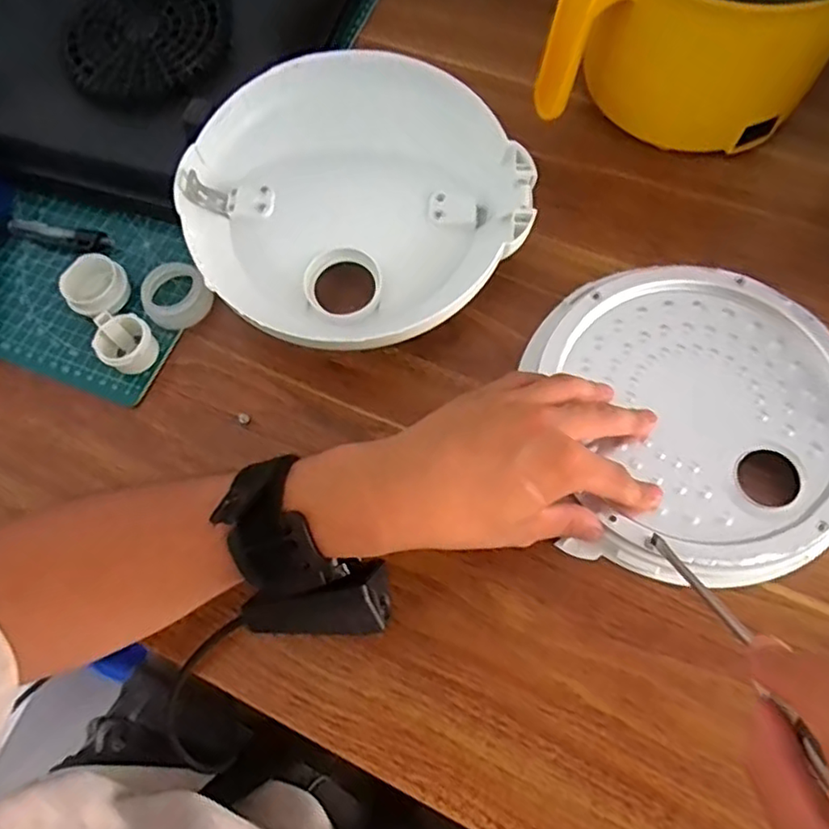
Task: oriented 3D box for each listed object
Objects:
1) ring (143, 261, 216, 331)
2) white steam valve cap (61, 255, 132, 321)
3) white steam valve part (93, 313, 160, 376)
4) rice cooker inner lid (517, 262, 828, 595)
[{"bbox_3d":[-0.162,-0.081,0.434,0.042,0.018,0.045,-1,68,2],"label":"ring"},{"bbox_3d":[-0.214,-0.085,0.432,0.041,0.024,0.038,-1,68,2],"label":"white steam valve cap"},{"bbox_3d":[-0.186,-0.045,0.414,0.031,0.031,0.032,-1,68,2],"label":"white steam valve part"},{"bbox_3d":[0.167,-0.001,0.374,0.167,0.017,0.192,-12,68,-2],"label":"rice cooker inner lid"}]

